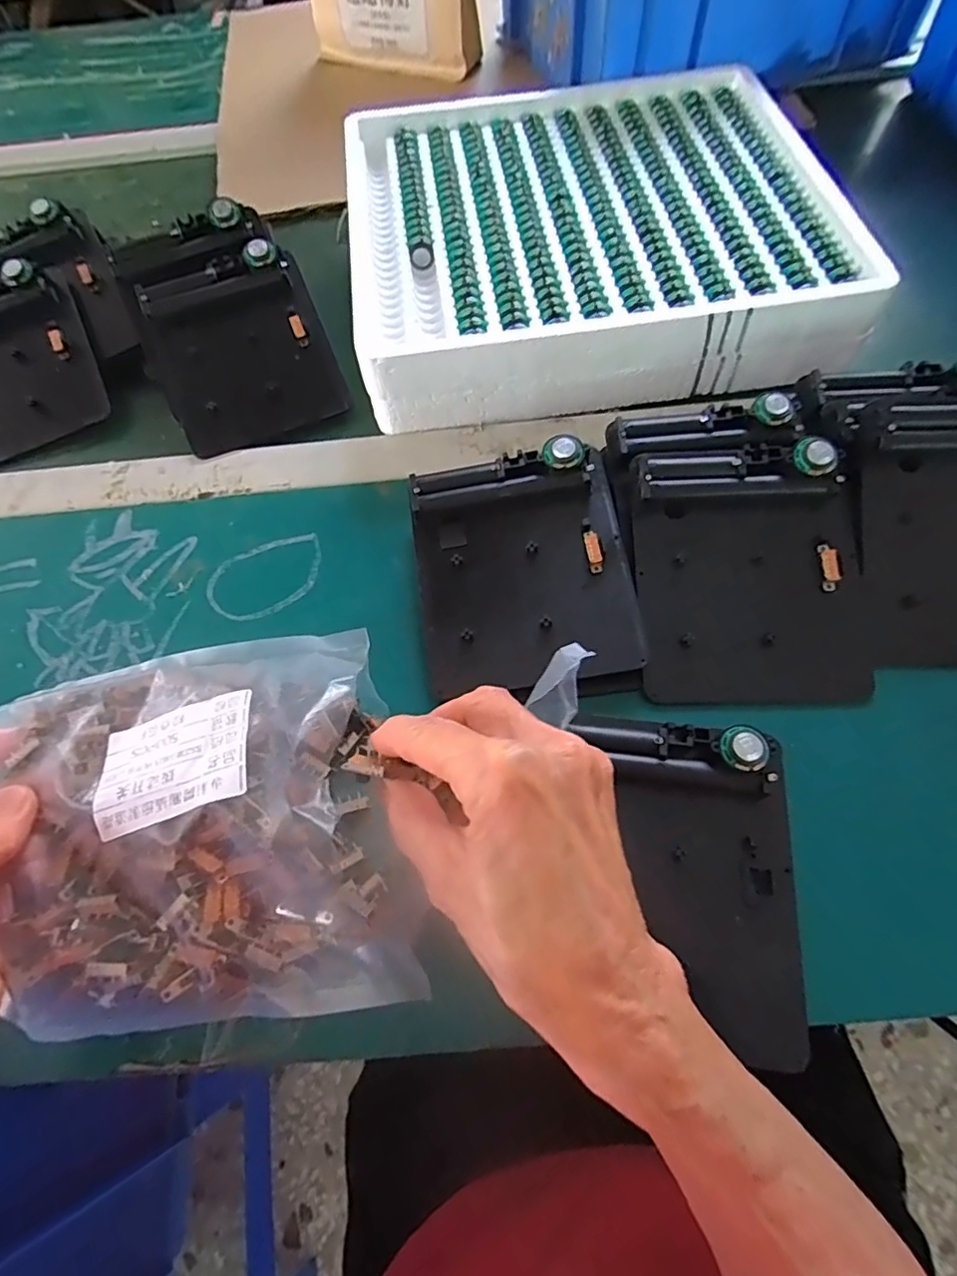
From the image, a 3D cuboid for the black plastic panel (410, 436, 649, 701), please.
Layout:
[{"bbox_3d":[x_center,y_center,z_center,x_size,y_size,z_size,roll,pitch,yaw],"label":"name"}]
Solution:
[{"bbox_3d":[0.023,-0.039,0.299,0.111,0.033,0.126,-9,64,0],"label":"black plastic panel"}]

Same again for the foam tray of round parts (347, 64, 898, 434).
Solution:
[{"bbox_3d":[0.071,-0.294,0.416,0.311,0.061,0.293,-8,64,0],"label":"foam tray of round parts"}]

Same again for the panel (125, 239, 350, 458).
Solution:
[{"bbox_3d":[-0.160,-0.191,0.384,0.114,0.018,0.125,-21,84,-6],"label":"panel"}]

